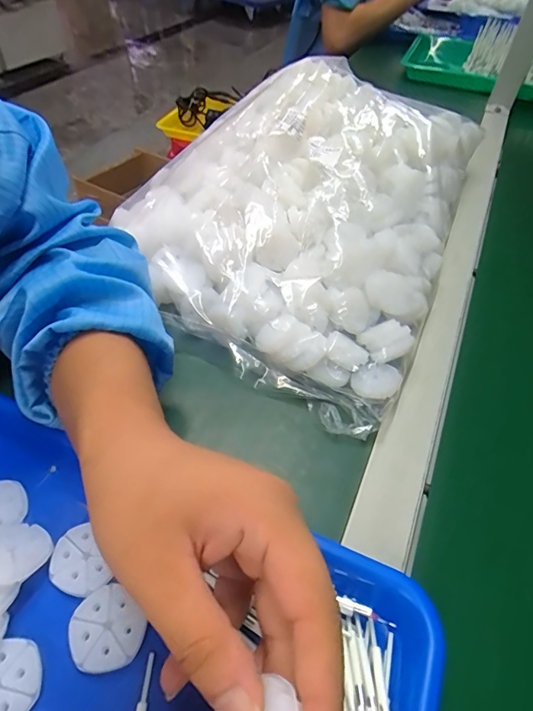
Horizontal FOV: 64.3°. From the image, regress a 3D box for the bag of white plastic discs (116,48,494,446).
[{"bbox_3d":[0.051,-0.168,0.431,0.313,0.090,0.407,27,53,18],"label":"bag of white plastic discs"}]

